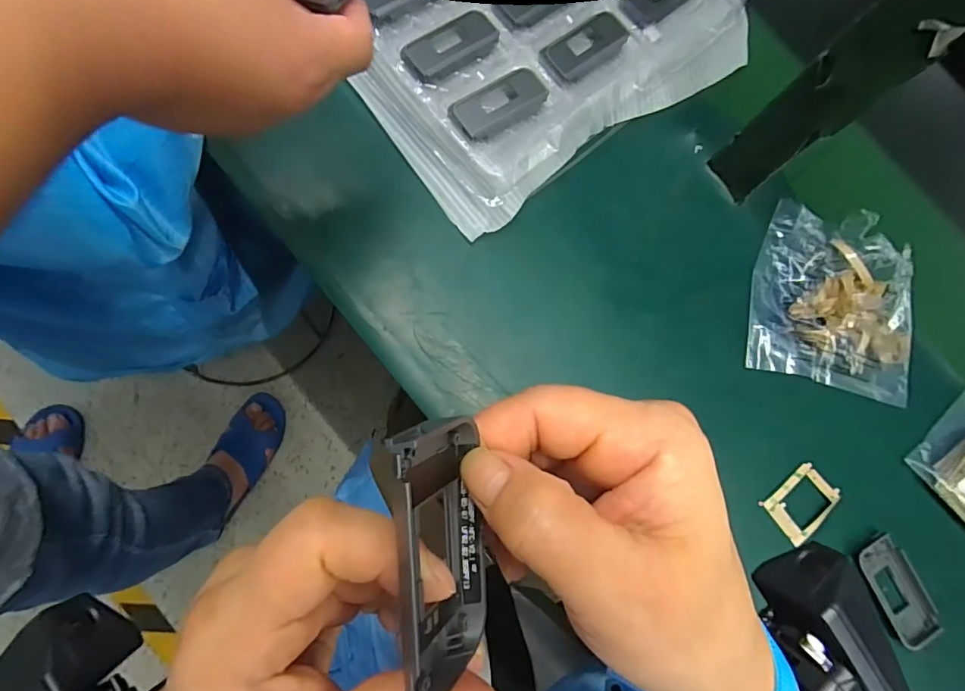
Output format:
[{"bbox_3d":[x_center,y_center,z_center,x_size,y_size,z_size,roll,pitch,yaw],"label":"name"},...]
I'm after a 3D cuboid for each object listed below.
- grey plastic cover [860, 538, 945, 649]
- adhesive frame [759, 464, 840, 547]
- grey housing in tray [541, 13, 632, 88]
[{"bbox_3d":[0.311,0.182,0.357,0.039,0.008,0.074,-22,82,-14],"label":"grey plastic cover"},{"bbox_3d":[0.242,0.118,0.361,0.053,0.004,0.040,-38,86,-16],"label":"adhesive frame"},{"bbox_3d":[0.084,-0.240,0.384,0.080,0.009,0.038,-39,87,-16],"label":"grey housing in tray"}]

